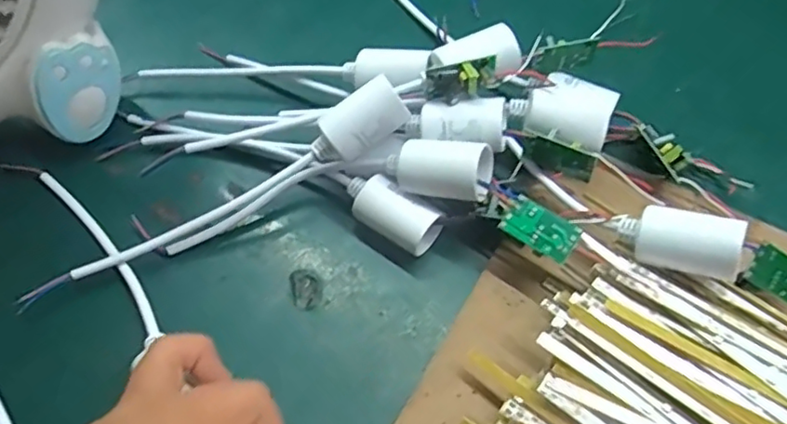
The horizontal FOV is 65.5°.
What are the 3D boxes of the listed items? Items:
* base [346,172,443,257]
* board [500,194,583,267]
[{"bbox_3d":[-0.002,0.003,0.325,0.053,0.029,0.025,27,63,17],"label":"base"},{"bbox_3d":[0.072,0.008,0.297,0.035,0.004,0.021,31,77,15],"label":"board"}]

